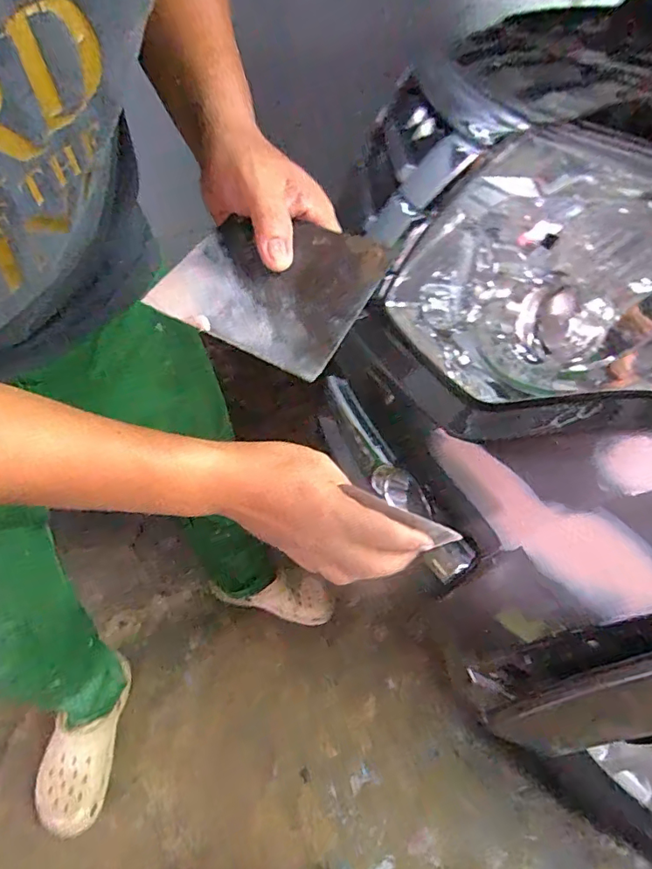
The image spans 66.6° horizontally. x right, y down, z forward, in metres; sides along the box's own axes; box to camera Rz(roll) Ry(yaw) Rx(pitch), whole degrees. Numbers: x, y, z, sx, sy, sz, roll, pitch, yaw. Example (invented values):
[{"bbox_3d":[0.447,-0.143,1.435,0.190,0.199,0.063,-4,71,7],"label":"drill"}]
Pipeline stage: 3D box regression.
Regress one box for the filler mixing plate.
[{"bbox_3d":[-0.036,-0.093,0.301,0.134,0.006,0.093,27,72,26],"label":"filler mixing plate"}]

